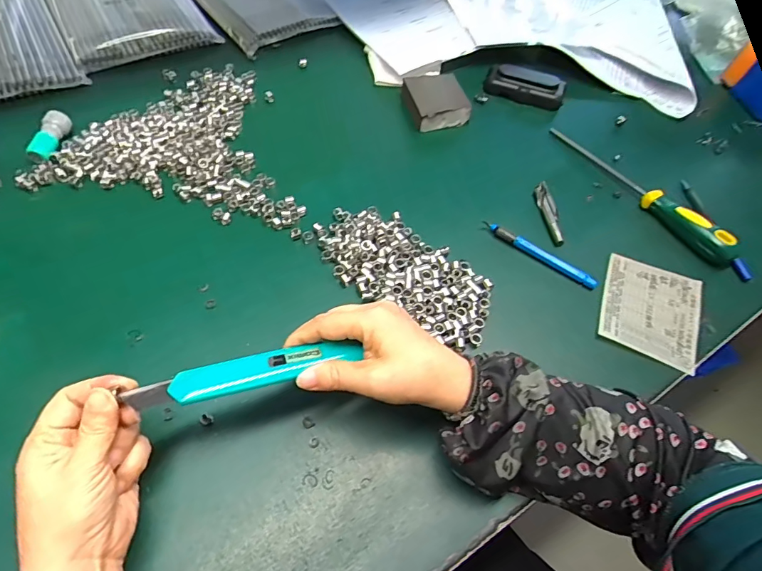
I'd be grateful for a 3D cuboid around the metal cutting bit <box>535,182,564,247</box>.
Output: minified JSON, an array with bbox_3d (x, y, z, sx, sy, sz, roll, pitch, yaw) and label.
[{"bbox_3d":[0.182,-0.081,0.478,0.013,0.015,0.087,1,57,-4],"label":"metal cutting bit"}]

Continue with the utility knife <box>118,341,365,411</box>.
[{"bbox_3d":[-0.085,0.056,0.292,0.139,0.010,0.023,-12,59,-16],"label":"utility knife"}]

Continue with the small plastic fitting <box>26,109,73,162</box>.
[{"bbox_3d":[-0.360,-0.162,0.478,0.023,0.020,0.063,7,57,-1],"label":"small plastic fitting"}]

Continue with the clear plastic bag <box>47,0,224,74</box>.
[{"bbox_3d":[-0.388,-0.432,0.657,0.185,0.014,0.315,-26,63,-20],"label":"clear plastic bag"}]

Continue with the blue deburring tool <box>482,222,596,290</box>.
[{"bbox_3d":[0.160,-0.033,0.445,0.121,0.013,0.008,34,61,16],"label":"blue deburring tool"}]

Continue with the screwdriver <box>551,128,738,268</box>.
[{"bbox_3d":[0.282,-0.110,0.488,0.023,0.033,0.235,-29,64,-21],"label":"screwdriver"}]

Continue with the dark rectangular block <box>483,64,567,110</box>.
[{"bbox_3d":[0.187,-0.261,0.575,0.103,0.029,0.041,23,58,10],"label":"dark rectangular block"}]

